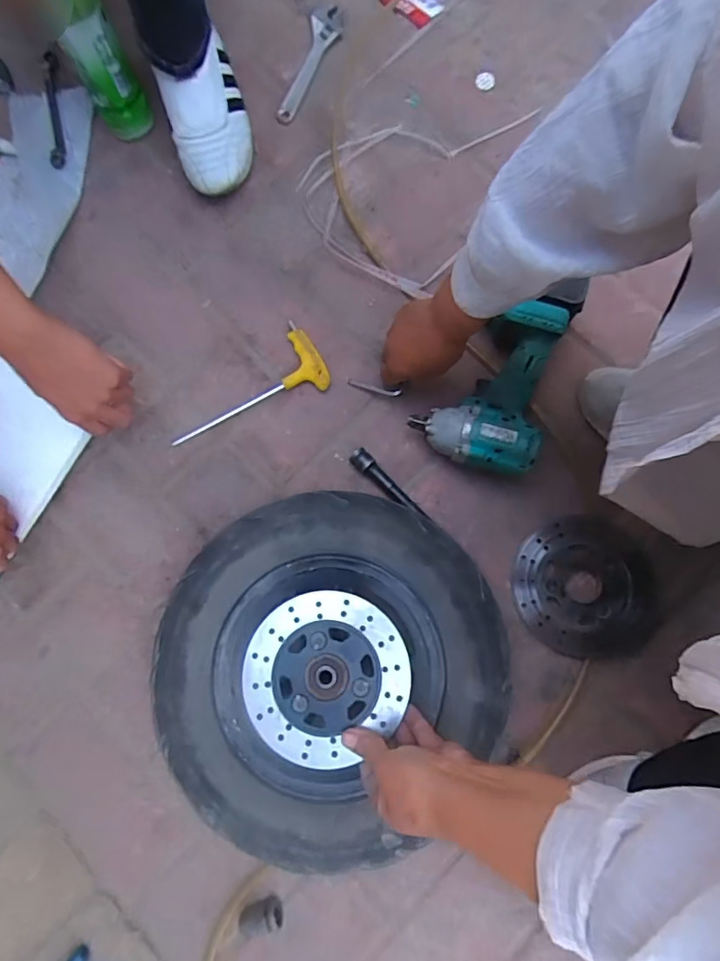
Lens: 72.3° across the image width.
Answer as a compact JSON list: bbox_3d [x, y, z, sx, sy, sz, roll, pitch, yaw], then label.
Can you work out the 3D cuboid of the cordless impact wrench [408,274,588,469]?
[{"bbox_3d":[0.154,-0.116,0.574,0.130,0.068,0.206,20,80,3],"label":"cordless impact wrench"}]

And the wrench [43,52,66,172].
[{"bbox_3d":[-0.417,-0.500,0.668,0.024,0.016,0.168,-9,80,-1],"label":"wrench"}]

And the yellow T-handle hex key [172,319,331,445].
[{"bbox_3d":[-0.144,-0.123,0.604,0.201,0.017,0.091,-22,80,-3],"label":"yellow T-handle hex key"}]

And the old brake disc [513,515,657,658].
[{"bbox_3d":[0.254,0.117,0.552,0.158,0.013,0.148,0,80,0],"label":"old brake disc"}]

